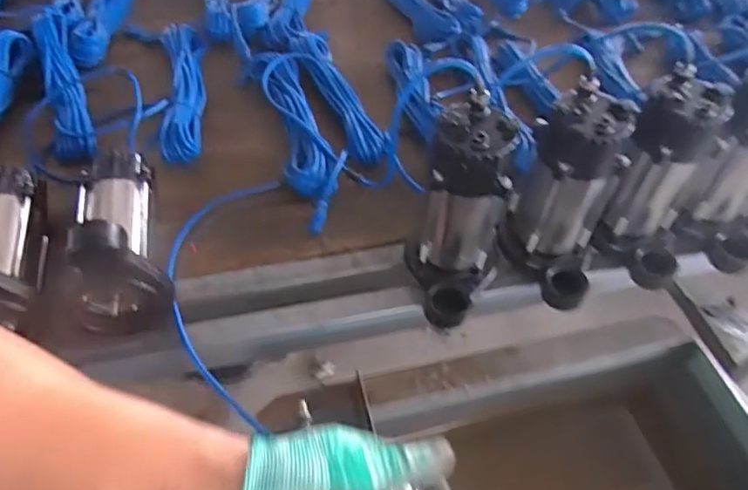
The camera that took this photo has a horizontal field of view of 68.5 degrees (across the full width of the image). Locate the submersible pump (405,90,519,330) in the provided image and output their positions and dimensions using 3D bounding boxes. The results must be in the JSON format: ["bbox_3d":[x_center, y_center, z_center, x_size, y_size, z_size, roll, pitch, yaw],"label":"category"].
[{"bbox_3d":[0.095,-0.024,0.640,0.116,0.241,0.136,16,51,10],"label":"submersible pump"}]

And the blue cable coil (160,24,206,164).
[{"bbox_3d":[-0.327,-0.272,0.936,0.075,0.076,0.331,-8,51,-10],"label":"blue cable coil"}]

